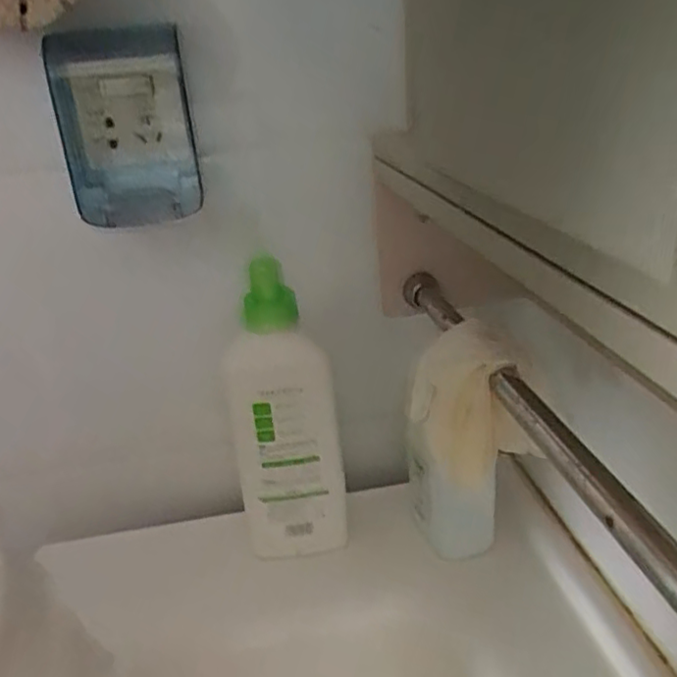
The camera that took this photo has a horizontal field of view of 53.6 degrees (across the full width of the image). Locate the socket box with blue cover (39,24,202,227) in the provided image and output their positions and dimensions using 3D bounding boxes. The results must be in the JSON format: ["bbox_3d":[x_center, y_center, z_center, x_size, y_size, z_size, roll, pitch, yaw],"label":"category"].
[{"bbox_3d":[-0.168,-0.167,0.537,0.101,0.140,0.053,-7,24,-4],"label":"socket box with blue cover"}]

